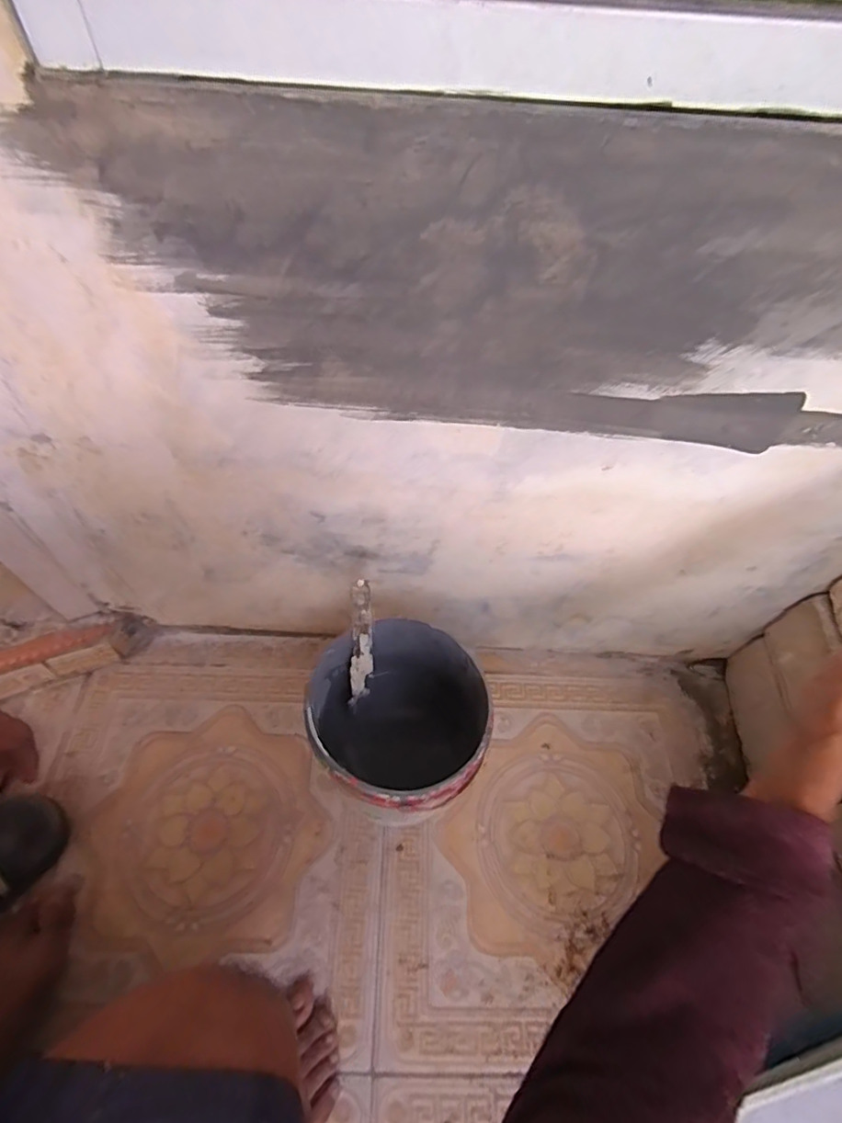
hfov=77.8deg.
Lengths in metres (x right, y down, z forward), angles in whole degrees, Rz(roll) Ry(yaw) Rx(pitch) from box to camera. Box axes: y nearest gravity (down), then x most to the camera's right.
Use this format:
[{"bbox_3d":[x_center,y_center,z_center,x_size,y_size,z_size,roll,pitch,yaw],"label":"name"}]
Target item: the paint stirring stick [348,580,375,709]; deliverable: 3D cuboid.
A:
[{"bbox_3d":[-0.062,0.091,0.556,0.025,0.187,0.006,-3,40,-14],"label":"paint stirring stick"}]

